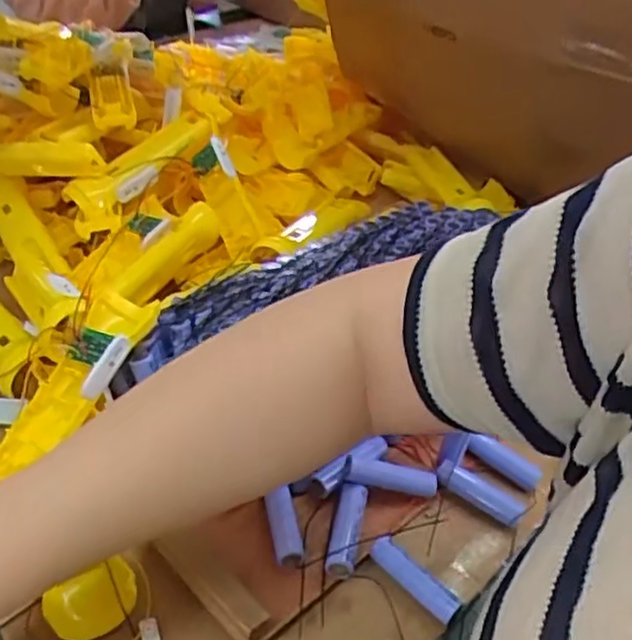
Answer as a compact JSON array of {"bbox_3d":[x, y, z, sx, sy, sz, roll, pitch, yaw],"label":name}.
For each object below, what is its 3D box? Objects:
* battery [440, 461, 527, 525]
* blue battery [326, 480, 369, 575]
[{"bbox_3d":[0.118,0.123,0.504,0.062,0.015,0.016,29,41,6],"label":"battery"},{"bbox_3d":[0.022,0.135,0.468,0.018,0.018,0.066,10,37,7],"label":"blue battery"}]

